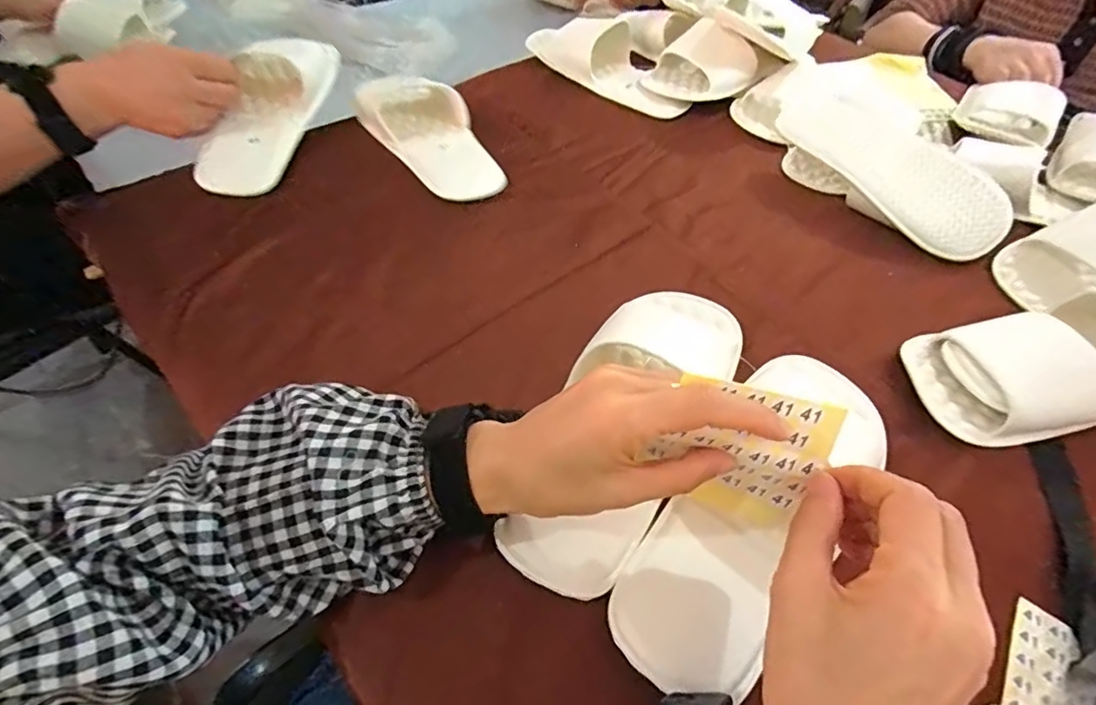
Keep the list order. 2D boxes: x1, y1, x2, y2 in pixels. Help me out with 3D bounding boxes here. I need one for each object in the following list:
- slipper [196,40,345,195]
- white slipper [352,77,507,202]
[{"bbox_3d":[-0.287,-0.250,0.553,0.081,0.051,0.219,10,66,6],"label":"slipper"},{"bbox_3d":[-0.130,-0.235,0.578,0.099,0.043,0.202,-28,57,-22],"label":"white slipper"}]

